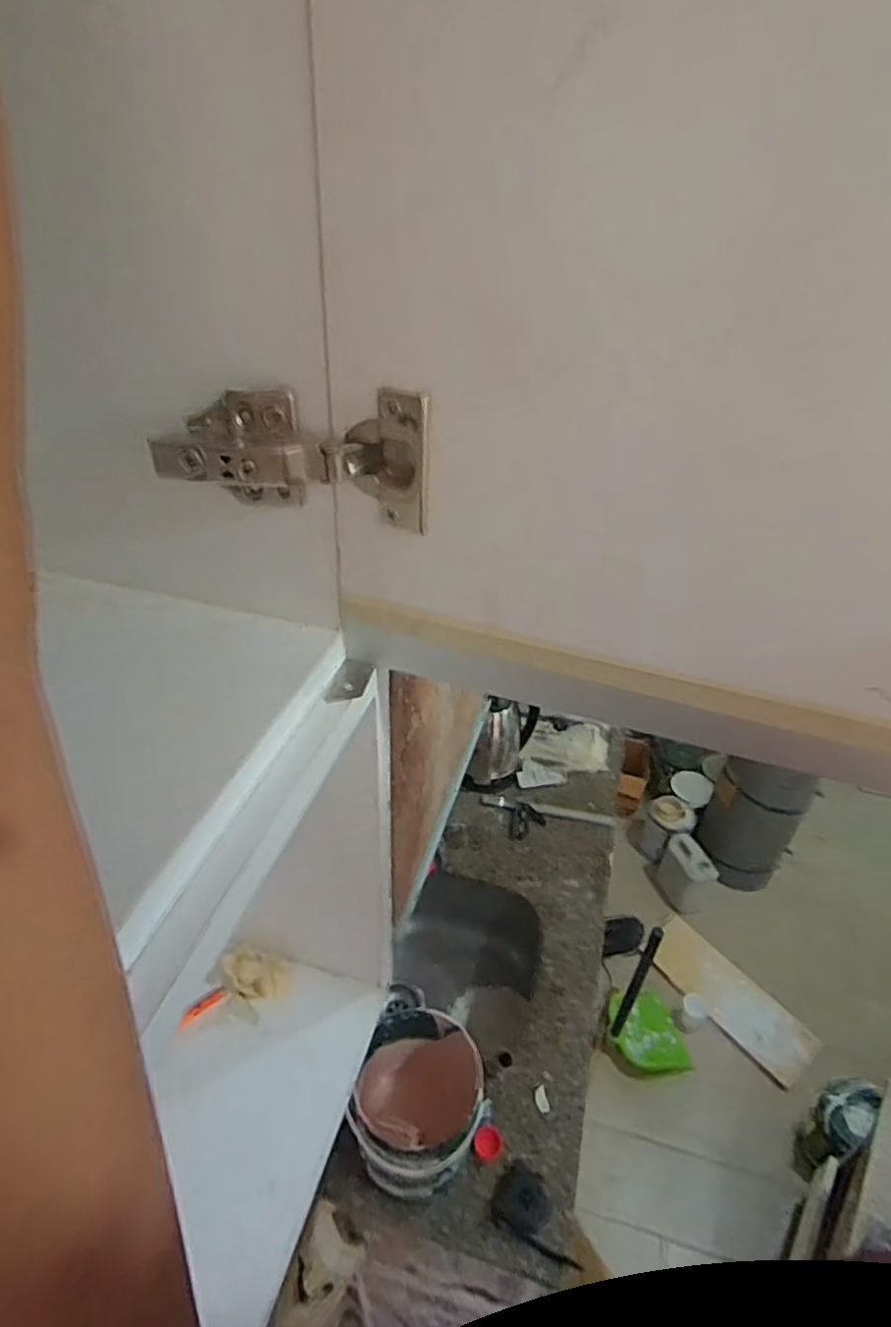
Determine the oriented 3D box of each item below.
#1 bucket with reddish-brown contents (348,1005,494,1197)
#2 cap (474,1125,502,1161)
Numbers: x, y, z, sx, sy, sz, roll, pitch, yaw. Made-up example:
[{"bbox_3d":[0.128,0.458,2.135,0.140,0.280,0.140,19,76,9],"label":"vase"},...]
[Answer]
[{"bbox_3d":[-0.040,0.626,0.963,0.187,0.208,0.198,-2,37,-6],"label":"bucket with reddish-brown contents"},{"bbox_3d":[0.063,0.714,0.998,0.041,0.019,0.043,-4,75,16],"label":"cap"}]

